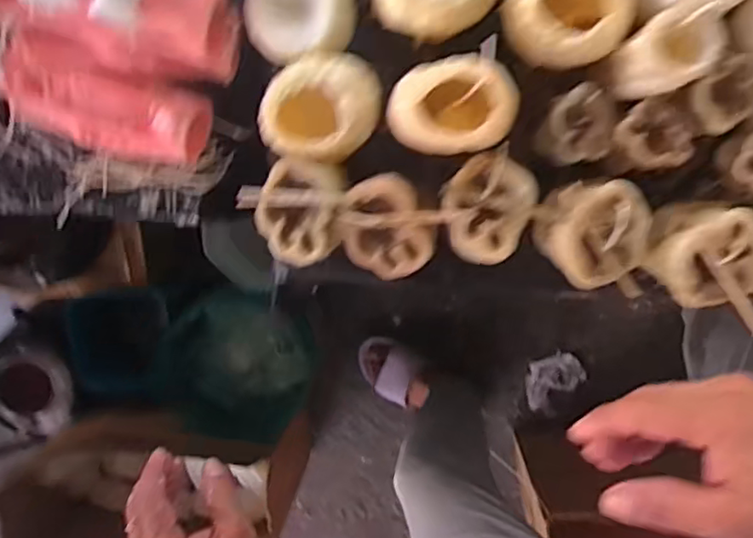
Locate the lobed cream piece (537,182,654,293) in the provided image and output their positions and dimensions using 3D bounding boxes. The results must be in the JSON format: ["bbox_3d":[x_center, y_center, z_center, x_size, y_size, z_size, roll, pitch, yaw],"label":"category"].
[{"bbox_3d":[0.151,-0.022,0.430,0.074,0.034,0.072,-2,100,5],"label":"lobed cream piece"}]

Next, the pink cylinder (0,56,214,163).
[{"bbox_3d":[-0.213,-0.123,0.487,0.152,0.042,0.059,14,101,2],"label":"pink cylinder"}]

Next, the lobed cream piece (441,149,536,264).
[{"bbox_3d":[0.078,-0.042,0.437,0.060,0.021,0.074,21,101,0],"label":"lobed cream piece"}]

